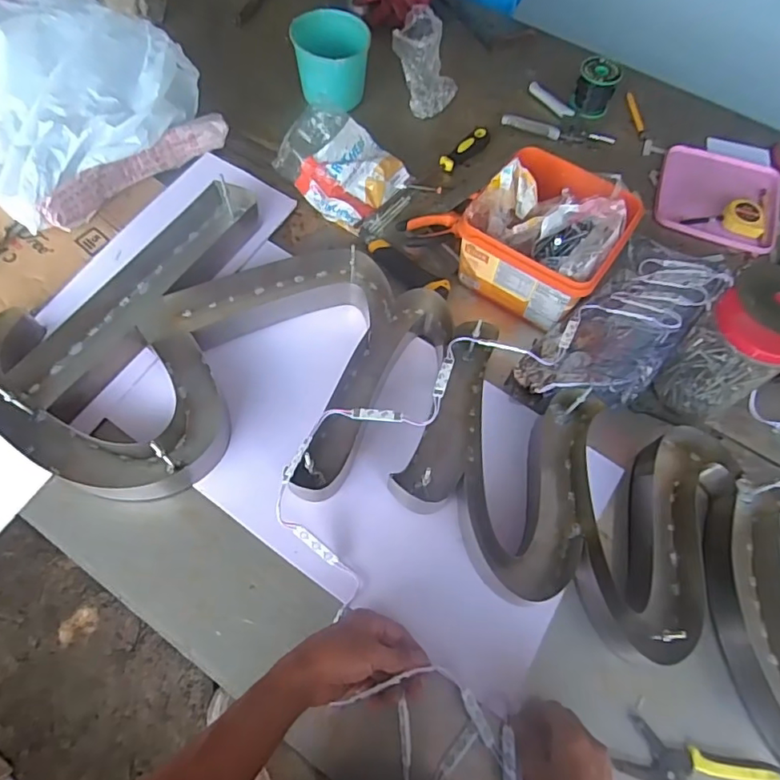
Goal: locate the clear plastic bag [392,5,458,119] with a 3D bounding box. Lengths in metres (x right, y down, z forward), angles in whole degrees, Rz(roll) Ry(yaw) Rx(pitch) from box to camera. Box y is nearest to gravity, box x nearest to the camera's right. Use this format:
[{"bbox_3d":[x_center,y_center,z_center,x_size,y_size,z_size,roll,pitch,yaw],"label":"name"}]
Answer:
[{"bbox_3d":[0.060,-0.552,0.906,0.097,0.116,0.103,25,65,9],"label":"clear plastic bag"}]

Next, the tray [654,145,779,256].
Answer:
[{"bbox_3d":[0.546,-0.325,0.883,0.193,0.021,0.219,20,64,7],"label":"tray"}]

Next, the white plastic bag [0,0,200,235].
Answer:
[{"bbox_3d":[-0.457,-0.426,0.760,0.237,0.130,0.354,34,66,13],"label":"white plastic bag"}]

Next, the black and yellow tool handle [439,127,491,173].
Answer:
[{"bbox_3d":[0.130,-0.406,0.891,0.025,0.027,0.123,39,68,15],"label":"black and yellow tool handle"}]

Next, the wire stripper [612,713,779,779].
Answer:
[{"bbox_3d":[0.296,0.385,0.516,0.145,0.013,0.134,36,67,14],"label":"wire stripper"}]

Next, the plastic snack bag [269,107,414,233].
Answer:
[{"bbox_3d":[-0.079,-0.348,0.815,0.177,0.076,0.150,35,67,13],"label":"plastic snack bag"}]

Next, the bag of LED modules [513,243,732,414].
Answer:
[{"bbox_3d":[0.306,-0.090,0.693,0.137,0.106,0.324,42,69,16],"label":"bag of LED modules"}]

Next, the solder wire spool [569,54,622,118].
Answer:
[{"bbox_3d":[0.361,-0.533,0.941,0.067,0.064,0.073,21,64,7],"label":"solder wire spool"}]

